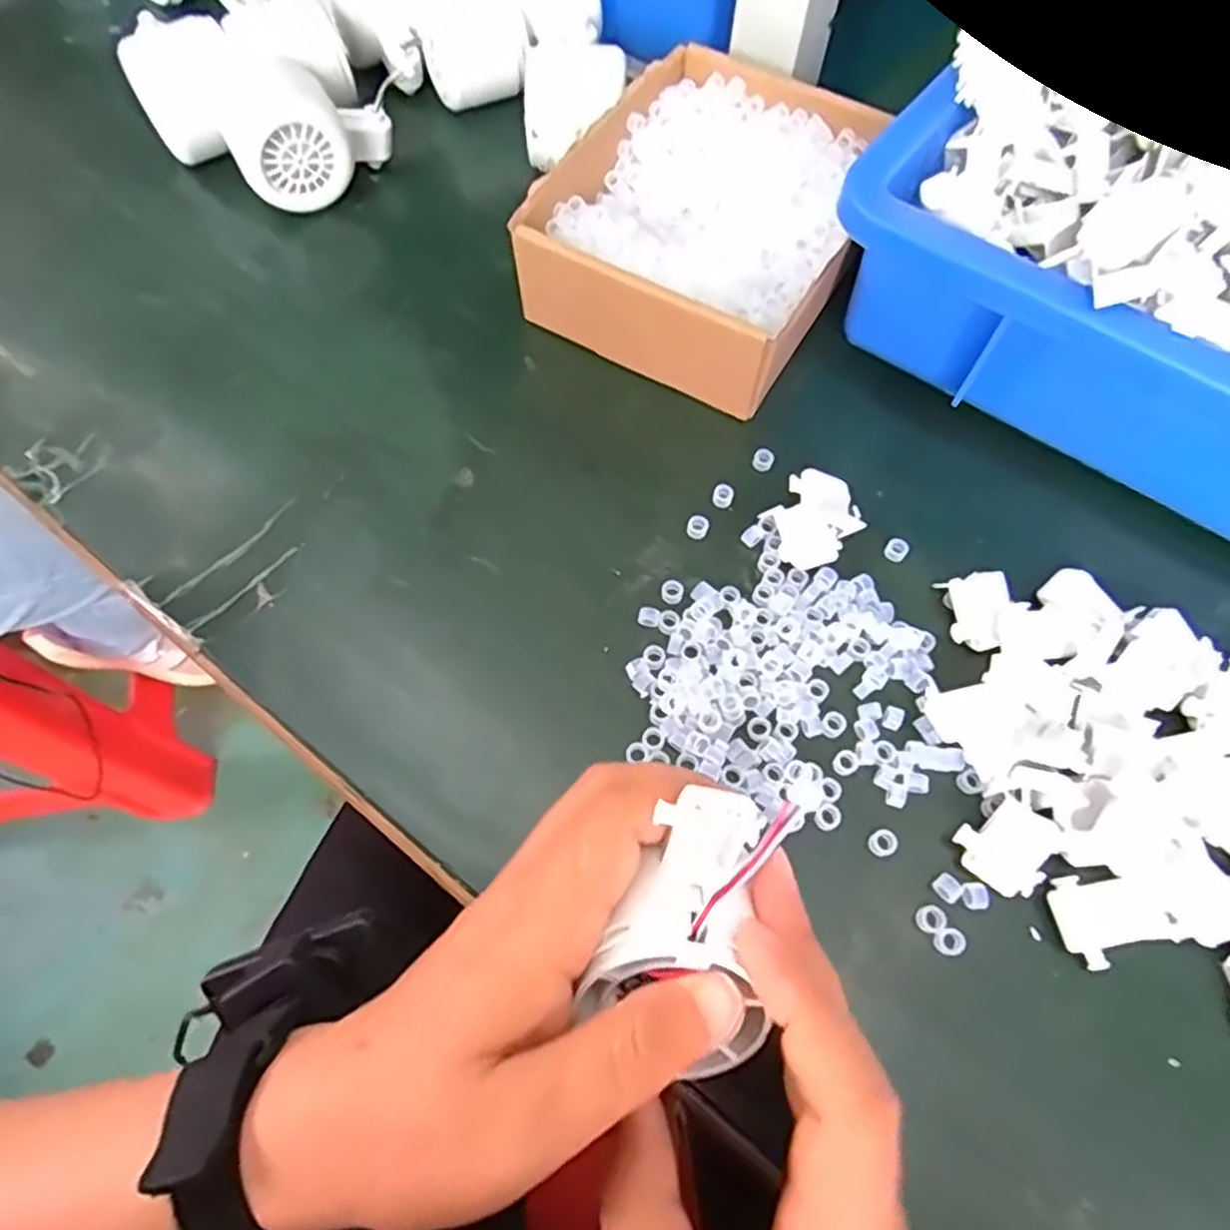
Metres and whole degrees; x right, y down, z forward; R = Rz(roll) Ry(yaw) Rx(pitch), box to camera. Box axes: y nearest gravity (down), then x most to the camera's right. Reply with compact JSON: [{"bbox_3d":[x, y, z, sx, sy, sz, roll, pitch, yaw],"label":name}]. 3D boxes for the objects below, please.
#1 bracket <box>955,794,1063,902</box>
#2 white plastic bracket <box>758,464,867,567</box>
[{"bbox_3d":[0.140,0.082,0.266,0.029,0.005,0.031,36,75,14],"label":"bracket"},{"bbox_3d":[0.086,-0.042,0.323,0.036,0.009,0.046,40,76,15],"label":"white plastic bracket"}]

